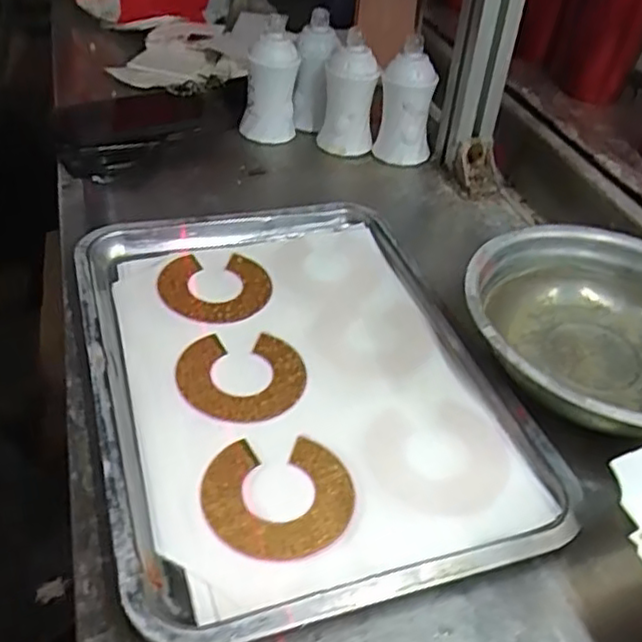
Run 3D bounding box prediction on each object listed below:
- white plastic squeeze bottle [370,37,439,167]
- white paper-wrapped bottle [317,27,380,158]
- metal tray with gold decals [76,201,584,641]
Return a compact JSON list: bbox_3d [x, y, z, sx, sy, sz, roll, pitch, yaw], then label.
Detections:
[{"bbox_3d":[0.084,-0.214,0.684,0.053,0.108,0.046,-8,43,-12],"label":"white plastic squeeze bottle"},{"bbox_3d":[0.026,-0.226,0.698,0.062,0.109,0.047,-1,38,3],"label":"white paper-wrapped bottle"},{"bbox_3d":[-0.019,0.025,0.456,0.250,0.024,0.339,-14,39,-14],"label":"metal tray with gold decals"}]

